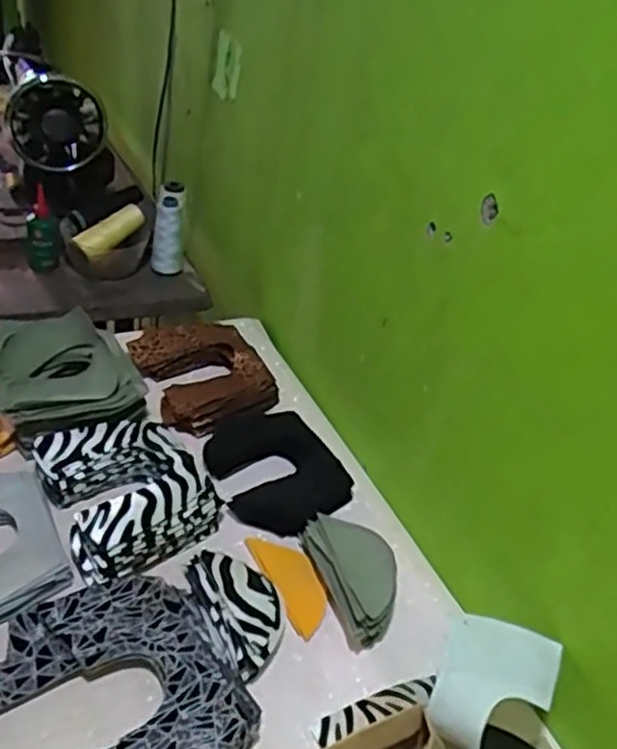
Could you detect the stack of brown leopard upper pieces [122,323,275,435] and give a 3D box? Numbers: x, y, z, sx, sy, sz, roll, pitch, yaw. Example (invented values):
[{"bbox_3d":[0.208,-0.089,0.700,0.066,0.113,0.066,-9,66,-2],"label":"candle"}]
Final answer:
[{"bbox_3d":[-0.121,-0.003,0.858,0.140,0.034,0.160,-11,42,-29],"label":"stack of brown leopard upper pieces"}]

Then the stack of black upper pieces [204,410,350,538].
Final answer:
[{"bbox_3d":[-0.038,0.098,0.769,0.124,0.038,0.171,-11,42,-29],"label":"stack of black upper pieces"}]

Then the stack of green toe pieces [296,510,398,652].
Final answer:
[{"bbox_3d":[0.043,0.182,0.664,0.067,0.045,0.128,-8,40,-26],"label":"stack of green toe pieces"}]

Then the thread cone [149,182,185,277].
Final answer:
[{"bbox_3d":[-0.210,-0.212,1.072,0.048,0.126,0.047,2,37,-14],"label":"thread cone"}]

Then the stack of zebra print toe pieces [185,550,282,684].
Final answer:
[{"bbox_3d":[-0.058,0.204,0.616,0.067,0.029,0.113,-7,40,-26],"label":"stack of zebra print toe pieces"}]

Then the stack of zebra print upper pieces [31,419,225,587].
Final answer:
[{"bbox_3d":[-0.171,0.108,0.692,0.142,0.046,0.172,-13,43,-31],"label":"stack of zebra print upper pieces"}]

